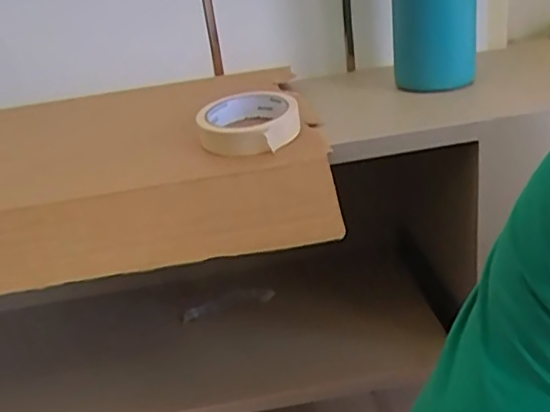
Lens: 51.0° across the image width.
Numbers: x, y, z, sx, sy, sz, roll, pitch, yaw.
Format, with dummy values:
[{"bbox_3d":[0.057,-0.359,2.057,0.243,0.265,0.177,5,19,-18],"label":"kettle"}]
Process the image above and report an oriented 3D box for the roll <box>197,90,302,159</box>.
[{"bbox_3d":[-0.027,-0.084,0.567,0.093,0.033,0.117,-10,26,-11],"label":"roll"}]

